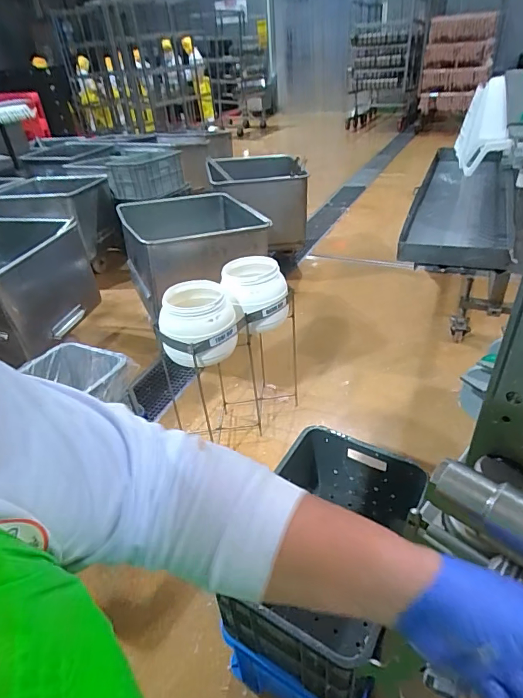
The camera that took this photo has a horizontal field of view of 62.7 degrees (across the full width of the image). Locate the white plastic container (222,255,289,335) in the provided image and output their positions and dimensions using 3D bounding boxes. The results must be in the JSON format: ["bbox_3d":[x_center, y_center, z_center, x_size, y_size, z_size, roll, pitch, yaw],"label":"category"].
[{"bbox_3d":[-0.034,-0.215,1.662,0.228,0.200,0.245,-3,35,2],"label":"white plastic container"}]

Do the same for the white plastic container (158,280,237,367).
[{"bbox_3d":[-0.218,-0.089,1.509,0.269,0.195,0.258,-7,35,-4],"label":"white plastic container"}]

